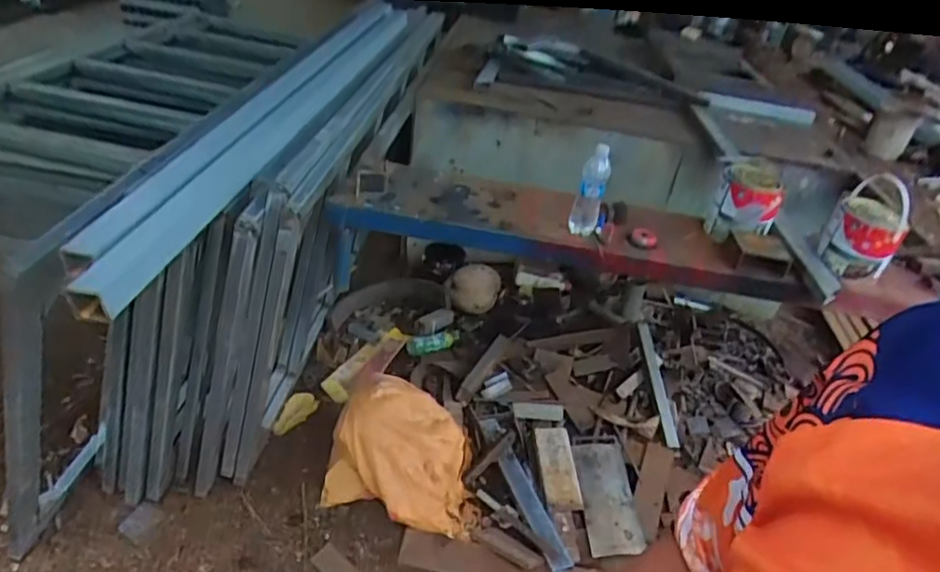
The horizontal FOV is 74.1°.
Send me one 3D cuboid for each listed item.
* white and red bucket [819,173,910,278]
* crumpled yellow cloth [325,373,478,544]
[{"bbox_3d":[0.952,-0.142,1.492,0.156,0.198,0.187,29,37,26],"label":"white and red bucket"},{"bbox_3d":[-0.154,0.421,1.654,0.417,0.195,0.335,13,33,3],"label":"crumpled yellow cloth"}]

